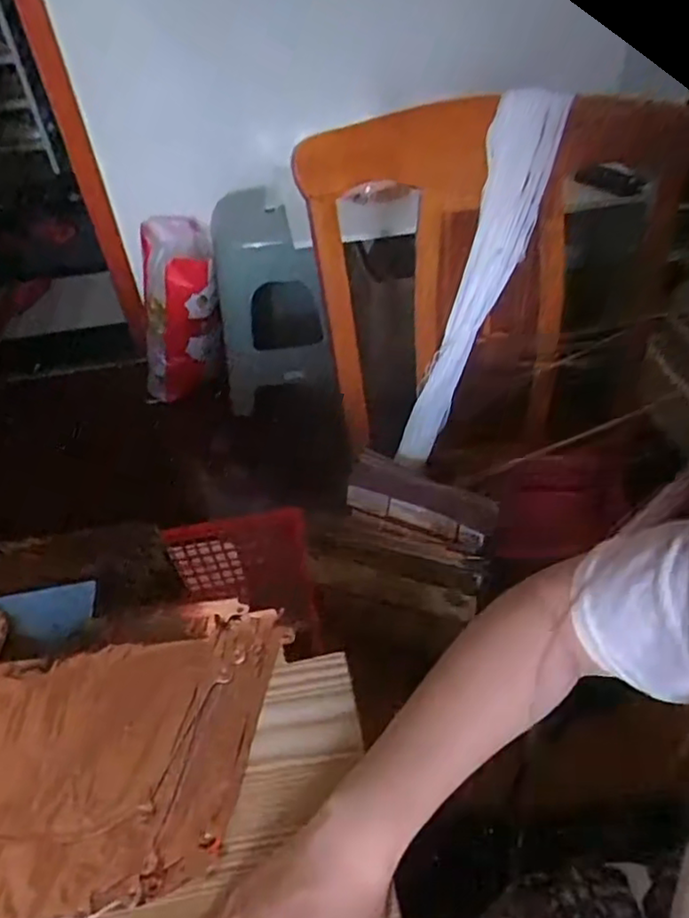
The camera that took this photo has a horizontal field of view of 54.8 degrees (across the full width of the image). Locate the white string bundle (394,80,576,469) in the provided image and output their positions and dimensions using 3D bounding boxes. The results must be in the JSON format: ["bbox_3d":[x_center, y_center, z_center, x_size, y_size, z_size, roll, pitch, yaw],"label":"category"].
[{"bbox_3d":[0.168,-0.218,0.870,0.071,0.493,0.066,29,21,28],"label":"white string bundle"}]

